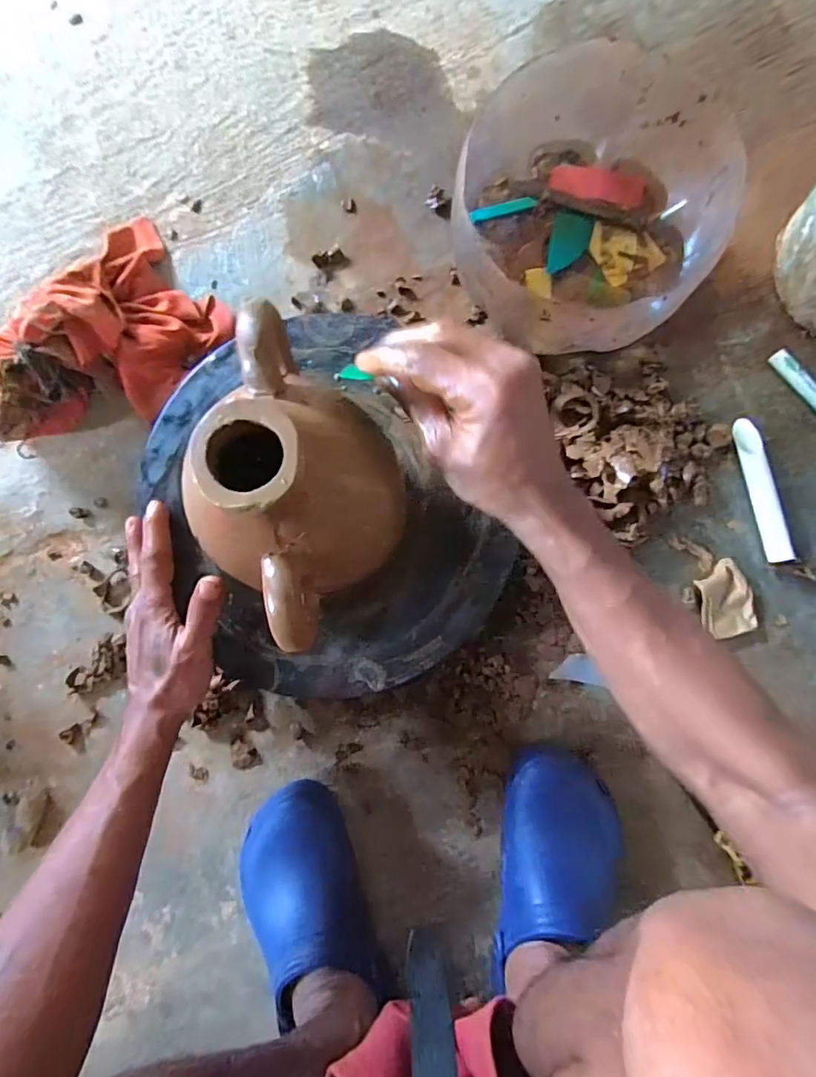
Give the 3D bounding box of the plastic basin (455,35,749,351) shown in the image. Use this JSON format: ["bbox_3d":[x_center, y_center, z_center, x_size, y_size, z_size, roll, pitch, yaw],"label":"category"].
[{"bbox_3d":[0.168,-0.305,0.500,0.233,0.125,0.249,0,87,1],"label":"plastic basin"}]

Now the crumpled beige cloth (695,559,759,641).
[{"bbox_3d":[0.324,0.062,0.520,0.050,0.013,0.076,-6,87,1],"label":"crumpled beige cloth"}]

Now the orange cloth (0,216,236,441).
[{"bbox_3d":[-0.325,-0.201,0.527,0.182,0.085,0.278,38,88,3],"label":"orange cloth"}]

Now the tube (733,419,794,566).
[{"bbox_3d":[0.364,-0.051,0.522,0.018,0.023,0.150,-10,87,0],"label":"tube"}]

